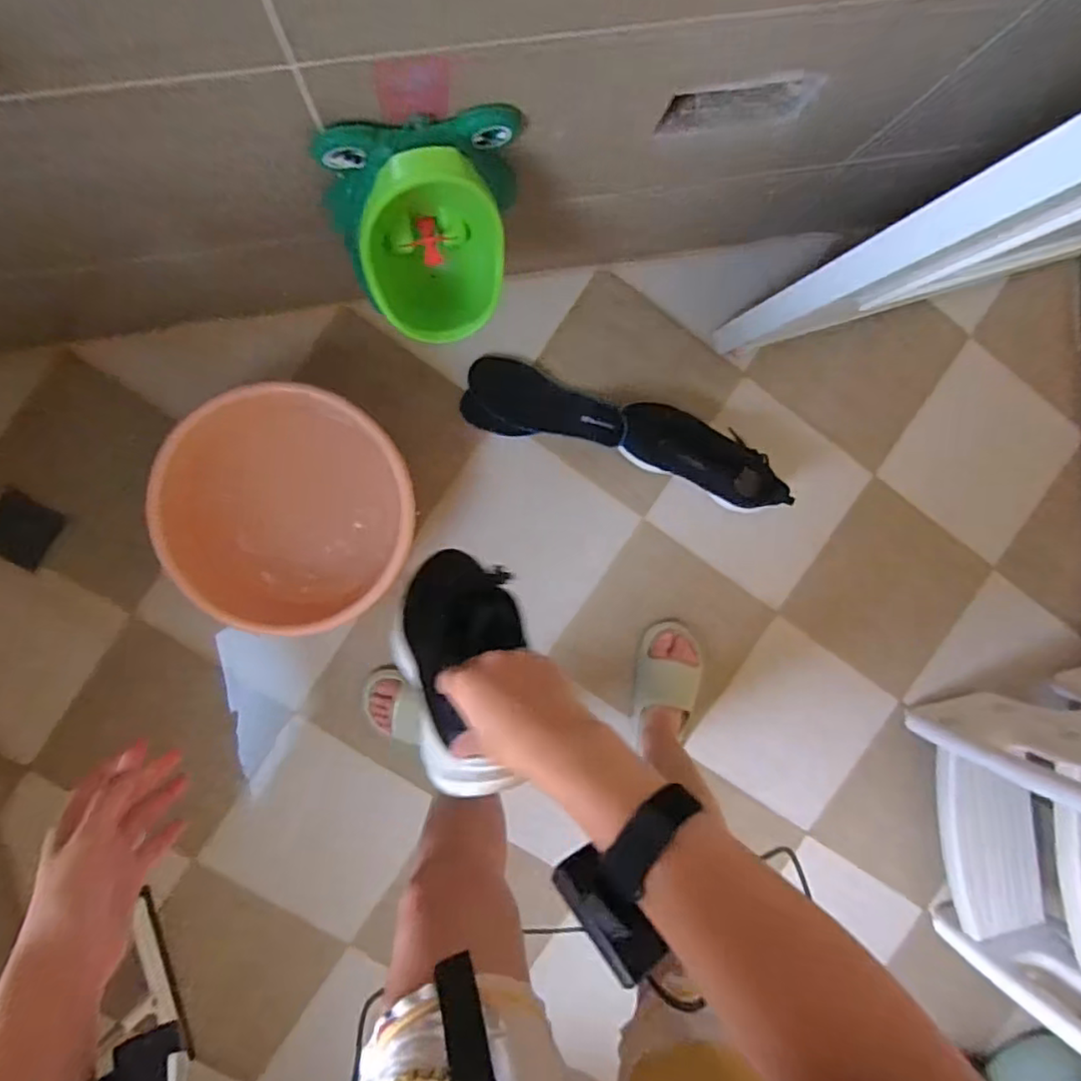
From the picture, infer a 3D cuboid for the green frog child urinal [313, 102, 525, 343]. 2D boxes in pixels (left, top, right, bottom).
[{"bbox_3d":[-0.109,-0.303,0.654,0.183,0.229,0.134,-15,98,-5],"label":"green frog child urinal"}]

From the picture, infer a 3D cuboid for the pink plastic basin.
[{"bbox_3d":[-0.367,-0.042,0.955,0.340,0.180,0.365,0,96,-7],"label":"pink plastic basin"}]

